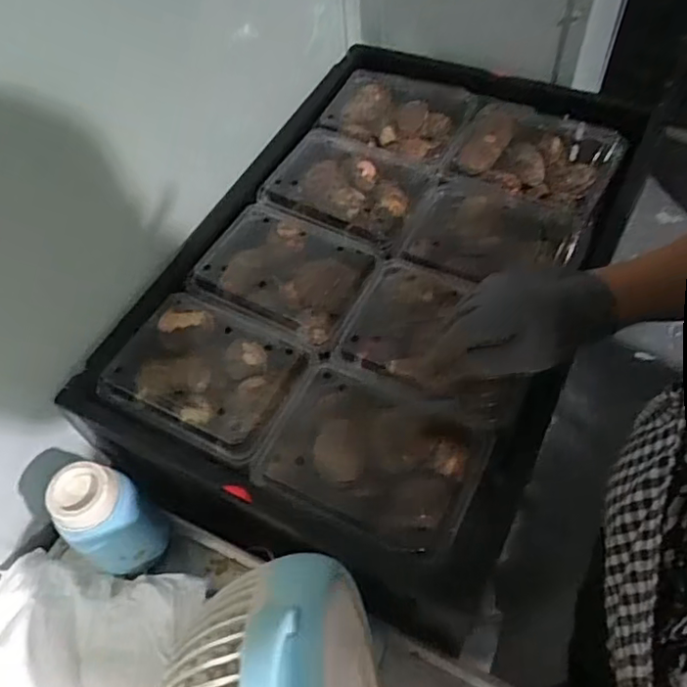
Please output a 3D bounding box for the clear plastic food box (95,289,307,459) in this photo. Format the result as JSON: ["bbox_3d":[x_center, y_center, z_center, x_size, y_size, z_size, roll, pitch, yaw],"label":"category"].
[{"bbox_3d":[-0.129,0.029,0.592,0.171,0.037,0.140,19,59,15],"label":"clear plastic food box"}]

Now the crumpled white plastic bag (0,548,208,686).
[{"bbox_3d":[-0.235,0.284,0.553,0.183,0.044,0.173,7,57,8],"label":"crumpled white plastic bag"}]

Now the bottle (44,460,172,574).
[{"bbox_3d":[-0.207,0.160,0.568,0.063,0.133,0.065,-1,56,2],"label":"bottle"}]

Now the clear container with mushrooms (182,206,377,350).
[{"bbox_3d":[-0.058,-0.067,0.654,0.162,0.050,0.133,25,61,18],"label":"clear container with mushrooms"}]

